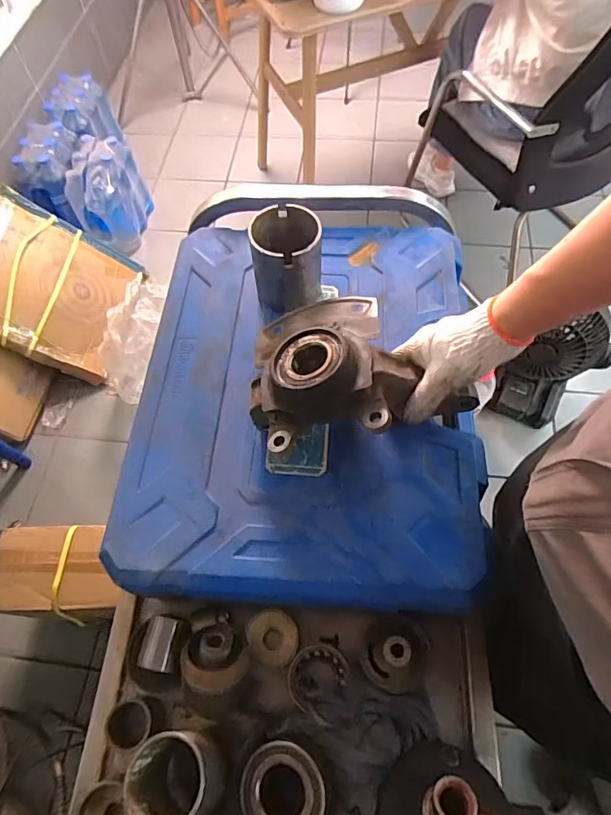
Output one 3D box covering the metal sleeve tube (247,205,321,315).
[{"bbox_3d":[-0.024,-0.189,0.613,0.084,0.099,0.088,-2,62,3],"label":"metal sleeve tube"}]

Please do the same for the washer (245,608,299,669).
[{"bbox_3d":[-0.038,0.268,0.564,0.056,0.013,0.062,-28,64,-11],"label":"washer"}]

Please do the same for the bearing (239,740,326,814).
[{"bbox_3d":[-0.023,0.356,0.446,0.077,0.032,0.076,-2,62,3],"label":"bearing"}]

